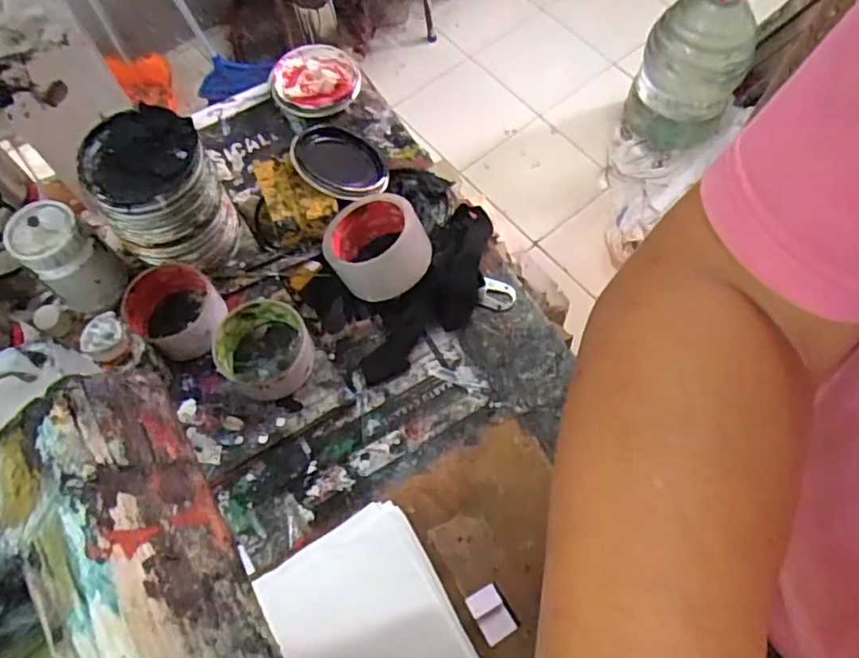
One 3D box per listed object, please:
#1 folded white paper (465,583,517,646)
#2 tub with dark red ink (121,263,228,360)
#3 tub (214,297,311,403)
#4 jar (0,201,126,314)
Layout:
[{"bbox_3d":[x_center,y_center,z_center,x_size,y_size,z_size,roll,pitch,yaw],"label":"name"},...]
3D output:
[{"bbox_3d":[0.050,0.233,0.507,0.027,0.006,0.040,-27,67,-11],"label":"folded white paper"},{"bbox_3d":[-0.234,-0.014,0.588,0.088,0.053,0.080,37,71,16],"label":"tub with dark red ink"},{"bbox_3d":[-0.152,0.020,0.571,0.082,0.047,0.080,-1,65,1],"label":"tub"},{"bbox_3d":[-0.332,-0.063,0.571,0.073,0.086,0.056,42,73,18],"label":"jar"}]

